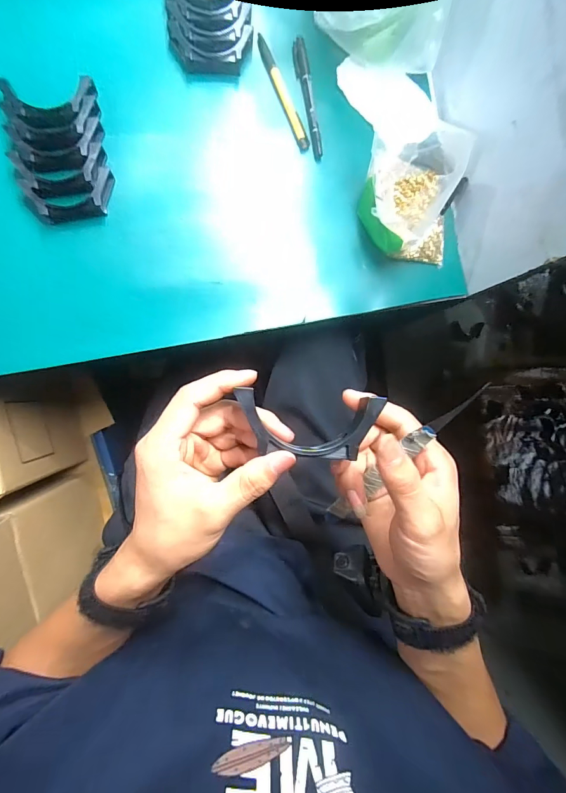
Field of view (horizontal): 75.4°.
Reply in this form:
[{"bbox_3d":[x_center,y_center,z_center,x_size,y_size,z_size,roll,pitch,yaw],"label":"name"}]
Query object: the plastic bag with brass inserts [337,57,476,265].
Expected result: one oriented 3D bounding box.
[{"bbox_3d":[0.143,-0.284,0.411,0.110,0.078,0.242,-8,91,-7],"label":"plastic bag with brass inserts"}]

